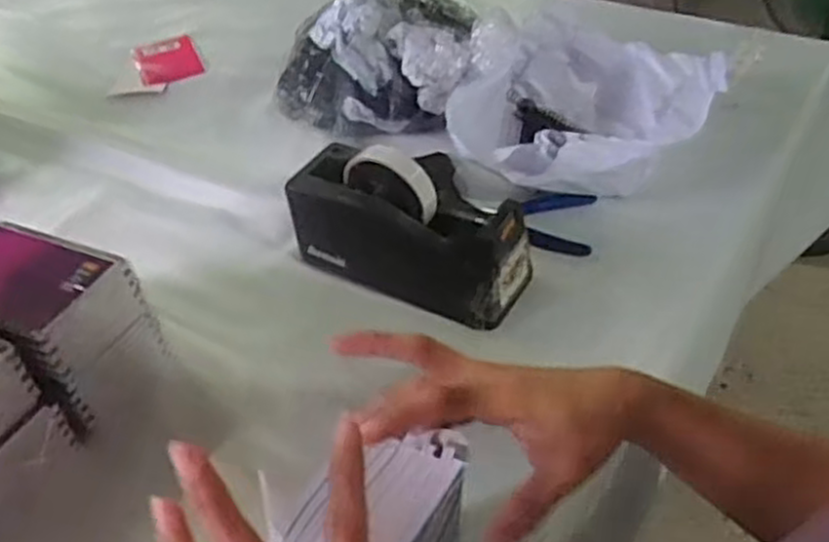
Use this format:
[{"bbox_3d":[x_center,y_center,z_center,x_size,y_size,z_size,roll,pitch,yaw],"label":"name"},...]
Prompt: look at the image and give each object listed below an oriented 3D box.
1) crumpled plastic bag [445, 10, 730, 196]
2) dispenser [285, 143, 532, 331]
[{"bbox_3d":[0.178,-0.162,0.776,0.249,0.120,0.250,8,45,14],"label":"crumpled plastic bag"},{"bbox_3d":[-0.006,-0.039,0.655,0.205,0.121,0.071,21,49,25],"label":"dispenser"}]

